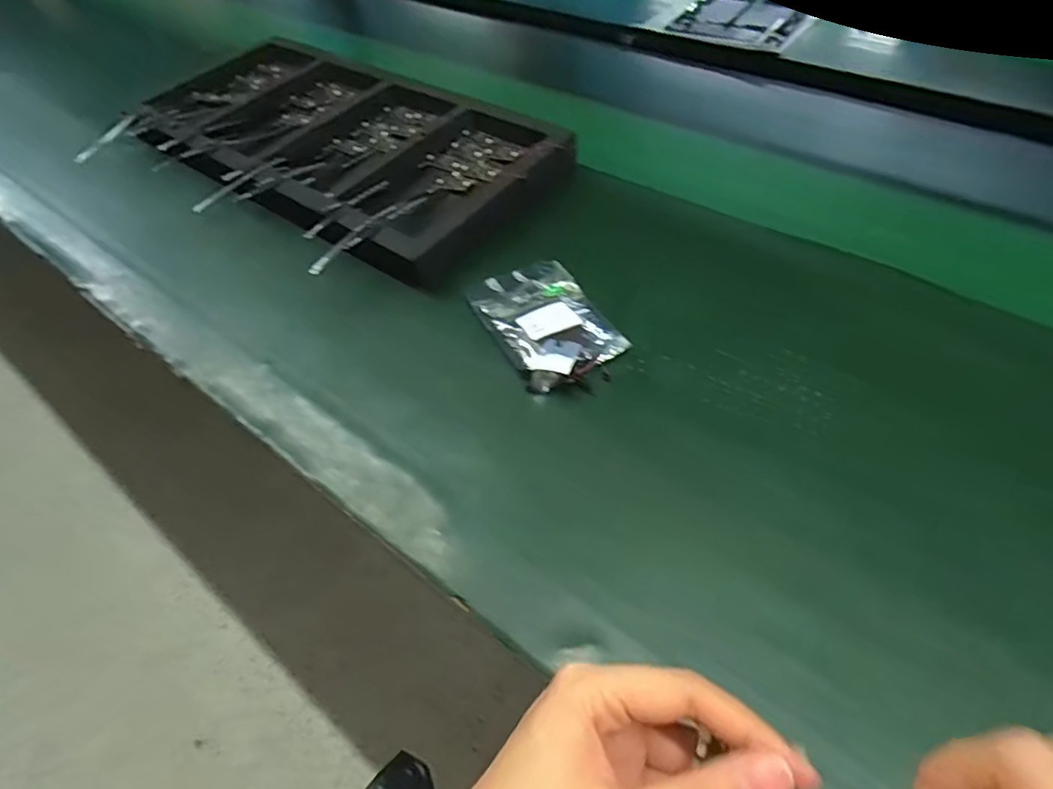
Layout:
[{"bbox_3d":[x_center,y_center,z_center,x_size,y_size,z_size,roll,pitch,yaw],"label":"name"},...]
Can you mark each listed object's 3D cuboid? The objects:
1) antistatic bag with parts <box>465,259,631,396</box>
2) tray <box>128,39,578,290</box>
[{"bbox_3d":[0.015,-0.056,0.435,0.079,0.014,0.126,-24,53,-15],"label":"antistatic bag with parts"},{"bbox_3d":[-0.200,-0.275,0.617,0.531,0.040,0.254,31,59,26],"label":"tray"}]

